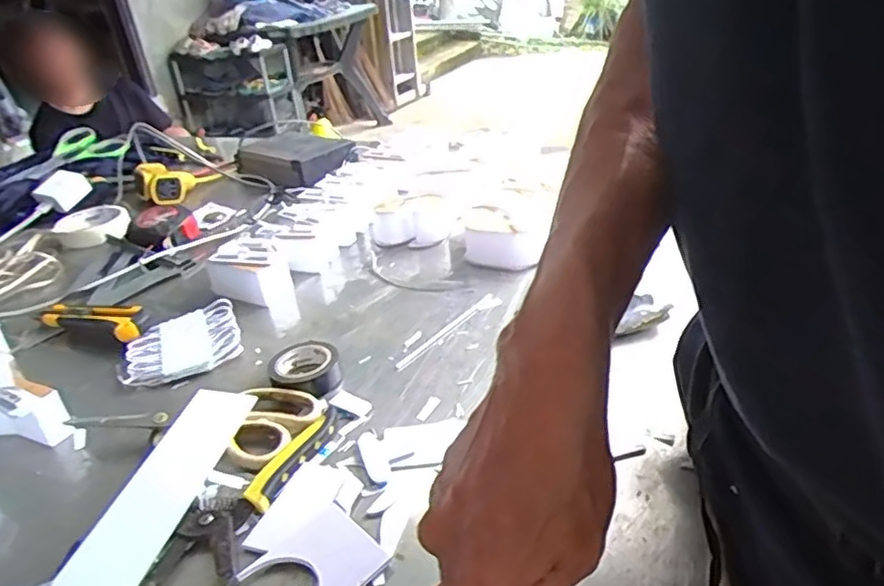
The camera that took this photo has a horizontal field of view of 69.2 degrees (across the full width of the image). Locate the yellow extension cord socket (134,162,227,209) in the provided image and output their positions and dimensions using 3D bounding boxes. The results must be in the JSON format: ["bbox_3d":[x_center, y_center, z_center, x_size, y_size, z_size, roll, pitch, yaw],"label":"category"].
[{"bbox_3d":[-0.415,-0.178,1.021,0.055,0.060,0.162,6,18,21],"label":"yellow extension cord socket"}]

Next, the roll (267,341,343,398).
[{"bbox_3d":[-0.117,0.065,0.547,0.061,0.022,0.061,-5,29,3],"label":"roll"}]

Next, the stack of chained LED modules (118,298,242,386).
[{"bbox_3d":[-0.245,0.050,0.604,0.106,0.021,0.100,-17,31,-18],"label":"stack of chained LED modules"}]

